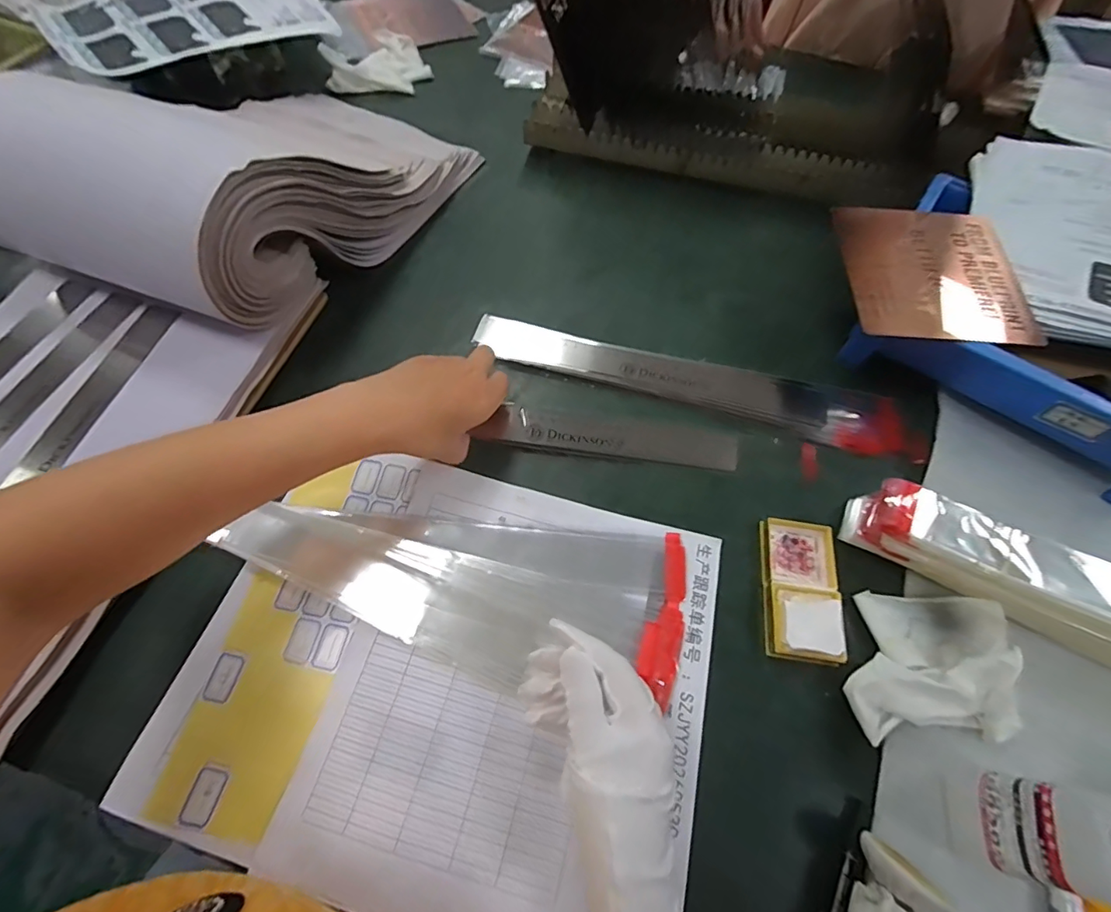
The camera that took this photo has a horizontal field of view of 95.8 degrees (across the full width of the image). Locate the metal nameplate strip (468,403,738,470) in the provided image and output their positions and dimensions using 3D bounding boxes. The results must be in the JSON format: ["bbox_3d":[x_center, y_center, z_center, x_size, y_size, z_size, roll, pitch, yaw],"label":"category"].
[{"bbox_3d":[0.049,-0.016,0.448,0.222,0.004,0.036,6,66,0],"label":"metal nameplate strip"}]

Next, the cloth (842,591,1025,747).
[{"bbox_3d":[0.270,0.150,0.365,0.114,0.034,0.097,4,66,-2],"label":"cloth"}]

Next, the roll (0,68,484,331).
[{"bbox_3d":[-0.292,-0.292,0.485,0.244,0.150,0.380,29,67,9],"label":"roll"}]

